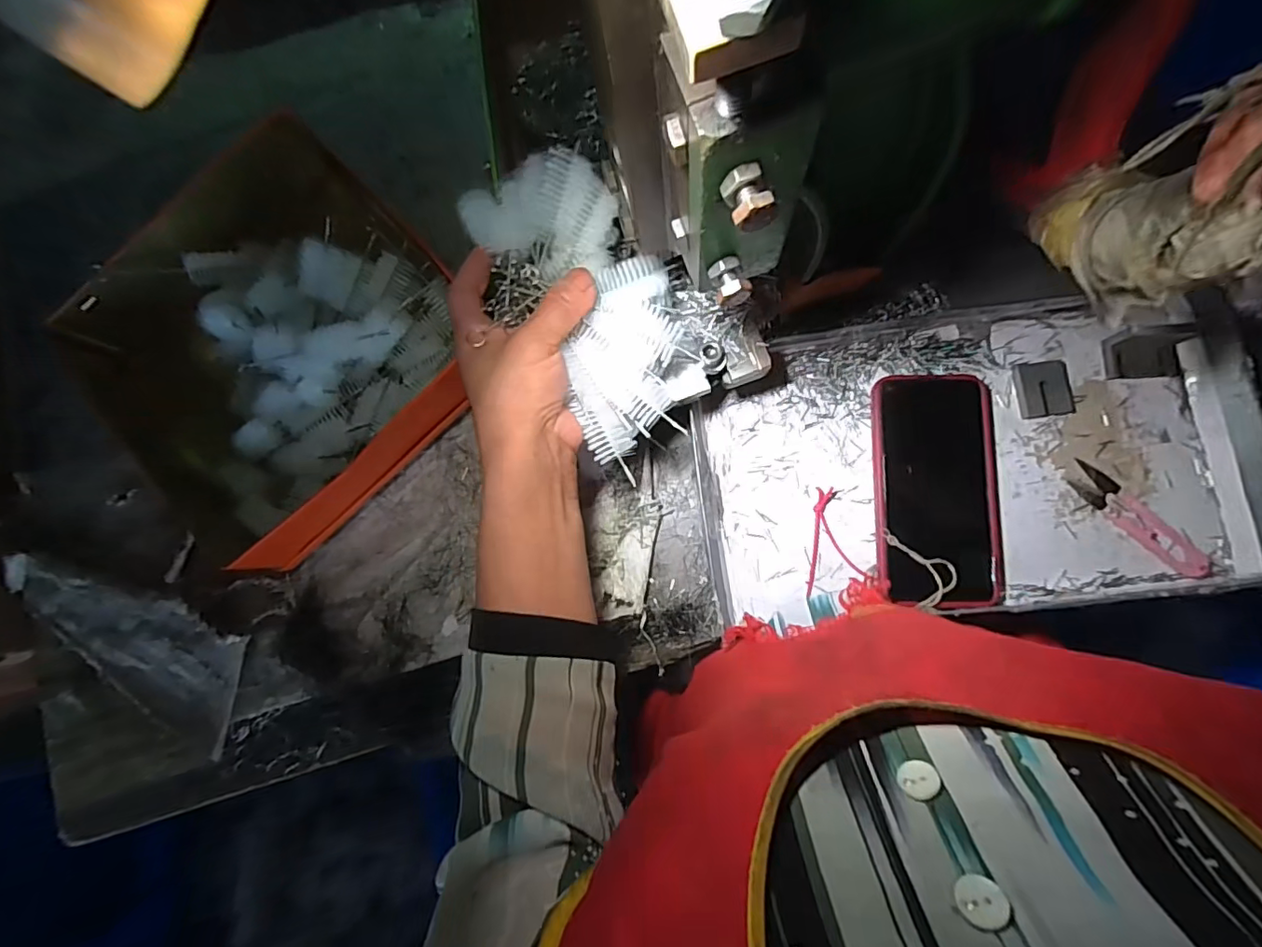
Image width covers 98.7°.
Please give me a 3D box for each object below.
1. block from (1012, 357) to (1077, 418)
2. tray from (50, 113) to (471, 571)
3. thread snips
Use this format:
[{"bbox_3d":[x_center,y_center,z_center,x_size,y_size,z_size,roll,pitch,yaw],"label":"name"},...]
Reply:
[{"bbox_3d":[0.293,-0.061,0.384,0.037,0.005,0.039,-6,82,6],"label":"block"},{"bbox_3d":[-0.277,-0.097,0.414,0.262,0.082,0.274,-40,80,1],"label":"tray"},{"bbox_3d":[0.346,0.032,0.368,0.100,0.004,0.024,42,89,10],"label":"thread snips"}]

